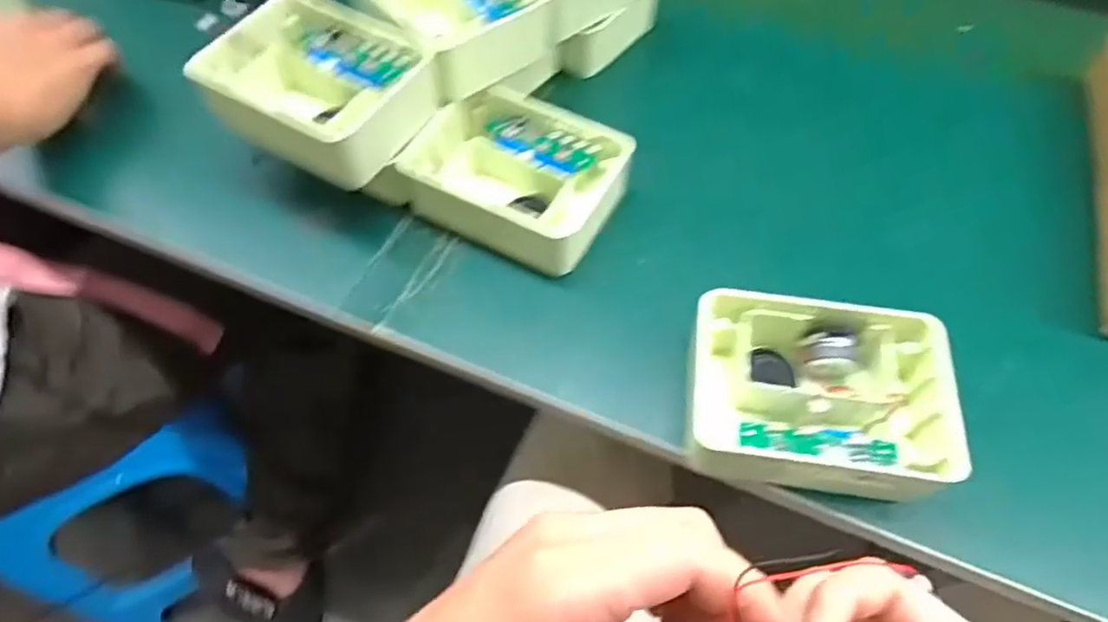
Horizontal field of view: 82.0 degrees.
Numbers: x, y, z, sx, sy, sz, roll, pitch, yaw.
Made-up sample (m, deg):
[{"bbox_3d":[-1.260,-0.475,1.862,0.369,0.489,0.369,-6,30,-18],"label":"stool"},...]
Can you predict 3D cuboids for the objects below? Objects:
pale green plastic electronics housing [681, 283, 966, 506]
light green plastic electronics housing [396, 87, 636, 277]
[{"bbox_3d":[0.156,0.051,0.386,0.147,0.050,0.109,7,59,2],"label":"pale green plastic electronics housing"},{"bbox_3d":[-0.030,-0.098,0.477,0.153,0.051,0.117,29,62,15],"label":"light green plastic electronics housing"}]

